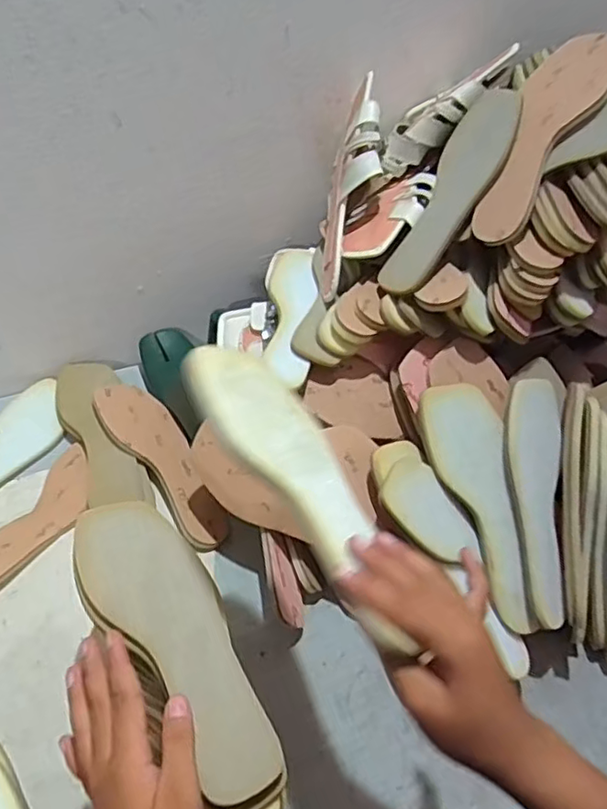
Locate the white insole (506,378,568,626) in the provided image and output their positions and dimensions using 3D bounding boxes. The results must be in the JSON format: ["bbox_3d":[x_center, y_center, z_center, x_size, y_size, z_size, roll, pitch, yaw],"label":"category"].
[{"bbox_3d":[0.228,0.091,0.599,0.059,0.019,0.233,1,79,-7],"label":"white insole"}]

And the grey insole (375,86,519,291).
[{"bbox_3d":[0.155,-0.220,0.626,0.083,0.006,0.235,21,83,47],"label":"grey insole"}]

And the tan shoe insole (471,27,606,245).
[{"bbox_3d":[0.232,-0.269,0.601,0.085,0.018,0.236,32,90,41],"label":"tan shoe insole"}]

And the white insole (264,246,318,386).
[{"bbox_3d":[-0.014,-0.108,0.703,0.057,0.025,0.235,2,49,-4],"label":"white insole"}]

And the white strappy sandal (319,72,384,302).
[{"bbox_3d":[0.052,-0.237,0.682,0.055,0.240,0.092,14,9,5],"label":"white strappy sandal"}]

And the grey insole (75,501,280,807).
[{"bbox_3d":[-0.089,0.164,0.441,0.081,0.025,0.226,-25,58,-27],"label":"grey insole"}]

